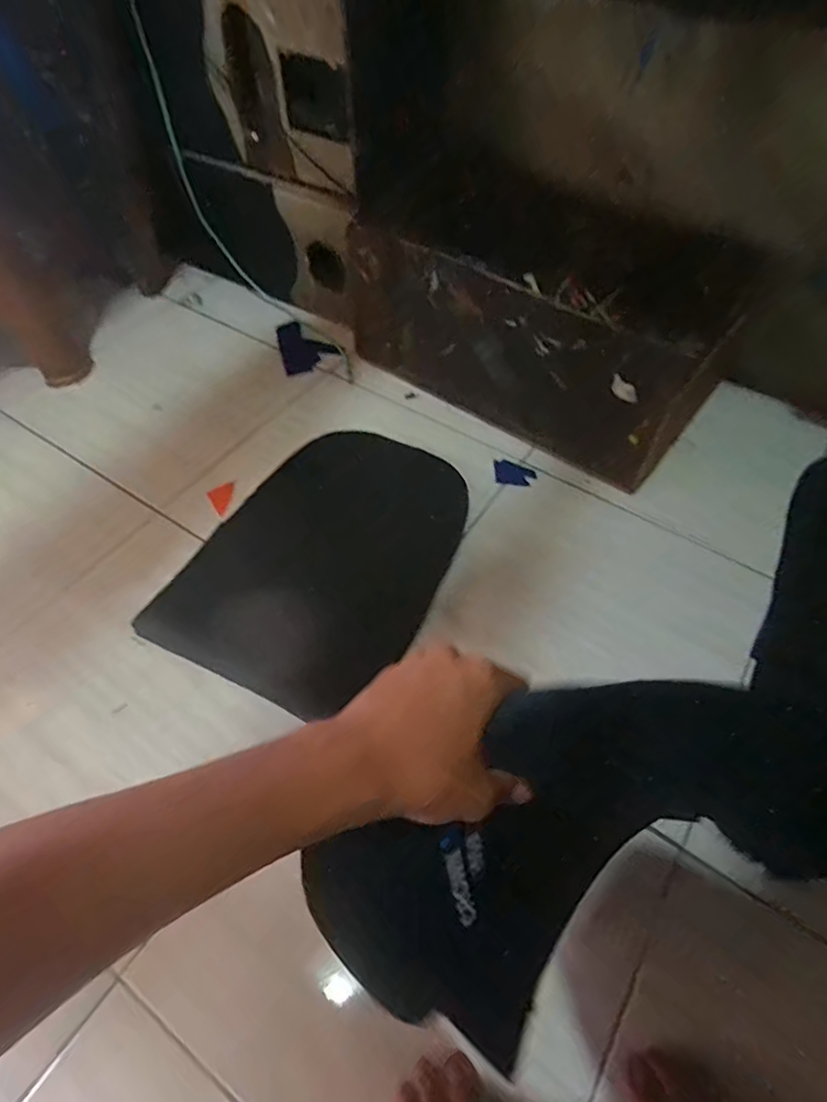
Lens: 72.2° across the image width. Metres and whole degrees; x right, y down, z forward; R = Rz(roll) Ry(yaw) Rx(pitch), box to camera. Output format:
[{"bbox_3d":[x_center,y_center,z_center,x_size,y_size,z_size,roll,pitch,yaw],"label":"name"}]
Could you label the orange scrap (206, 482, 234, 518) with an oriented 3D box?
[{"bbox_3d":[-0.282,-0.080,0.853,0.041,0.004,0.055,-28,61,-19],"label":"orange scrap"}]

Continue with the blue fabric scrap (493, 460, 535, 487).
[{"bbox_3d":[0.162,-0.123,0.905,0.068,0.004,0.045,9,62,-1],"label":"blue fabric scrap"}]

